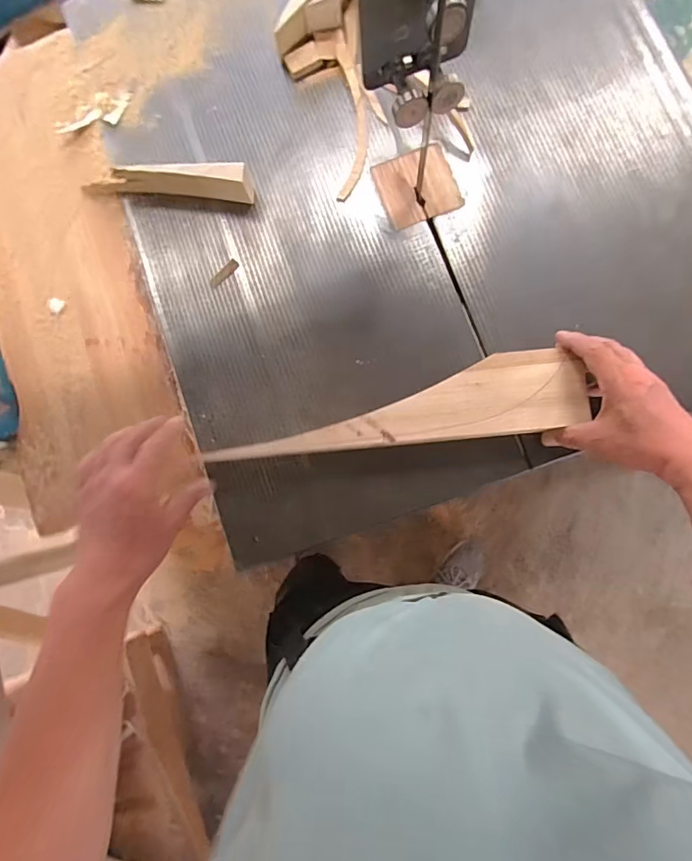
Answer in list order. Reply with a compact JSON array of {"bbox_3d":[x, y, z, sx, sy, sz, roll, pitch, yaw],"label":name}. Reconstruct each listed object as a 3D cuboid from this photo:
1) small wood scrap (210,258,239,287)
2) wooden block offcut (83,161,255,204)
[{"bbox_3d":[-0.140,-0.179,0.527,0.011,0.005,0.039,43,87,8],"label":"small wood scrap"},{"bbox_3d":[-0.208,-0.279,0.522,0.197,0.048,0.031,5,83,4],"label":"wooden block offcut"}]

